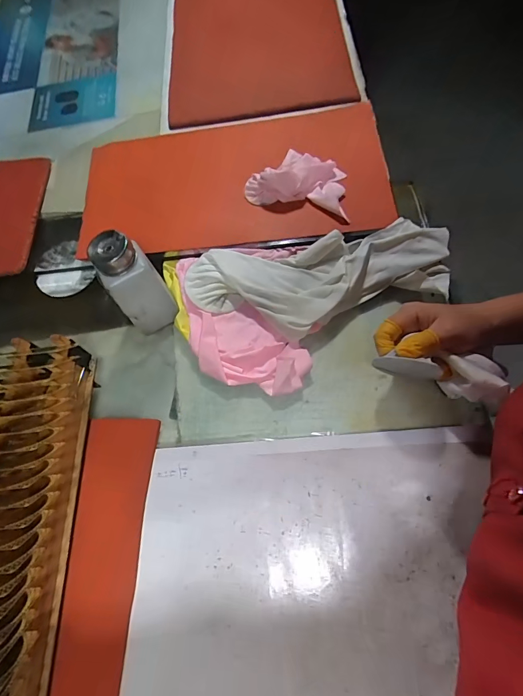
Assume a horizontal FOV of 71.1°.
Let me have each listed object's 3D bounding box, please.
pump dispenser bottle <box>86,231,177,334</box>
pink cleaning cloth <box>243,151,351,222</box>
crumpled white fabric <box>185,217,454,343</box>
[{"bbox_3d":[-0.129,-0.063,0.393,0.053,0.133,0.045,-30,65,-8],"label":"pump dispenser bottle"},{"bbox_3d":[0.046,-0.208,0.448,0.129,0.050,0.069,12,69,11],"label":"pink cleaning cloth"},{"bbox_3d":[0.069,-0.074,0.411,0.294,0.031,0.105,-9,66,2],"label":"crumpled white fabric"}]

